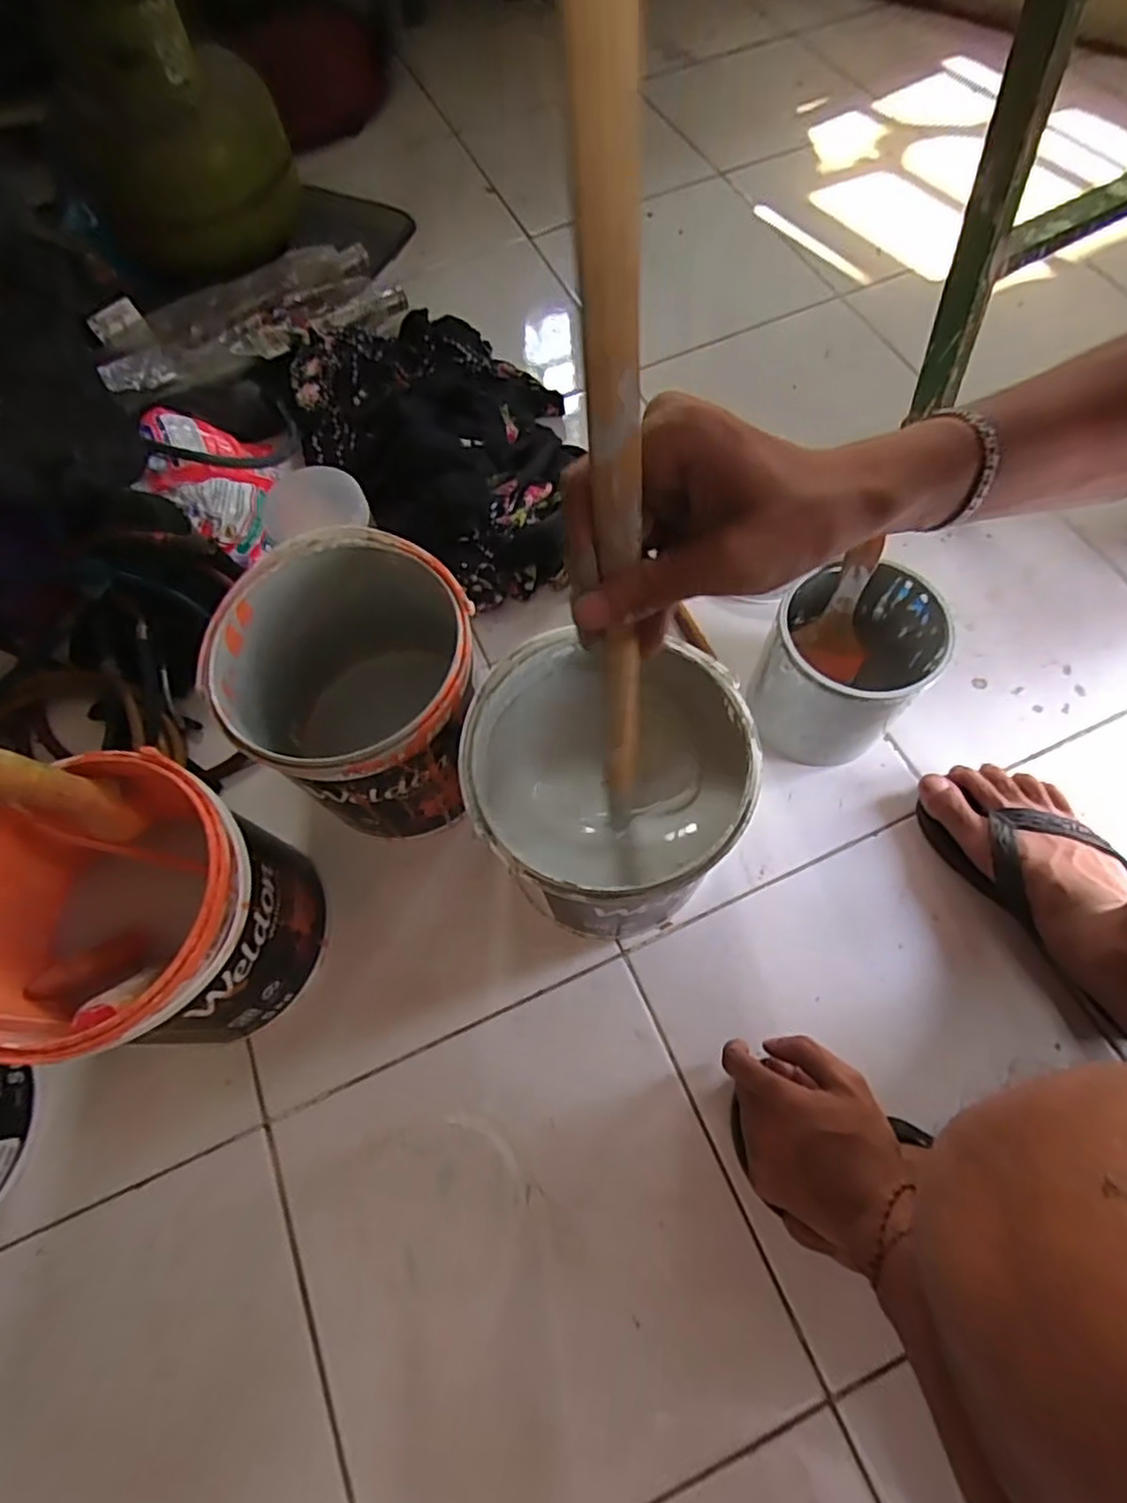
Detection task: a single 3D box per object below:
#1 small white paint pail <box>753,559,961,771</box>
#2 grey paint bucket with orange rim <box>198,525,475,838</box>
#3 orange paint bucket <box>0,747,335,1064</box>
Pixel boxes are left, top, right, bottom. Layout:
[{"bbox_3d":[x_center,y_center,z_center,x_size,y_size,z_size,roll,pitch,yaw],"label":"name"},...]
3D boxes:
[{"bbox_3d":[0.236,-0.072,0.551,0.127,0.136,0.133,13,68,8],"label":"small white paint pail"},{"bbox_3d":[-0.155,-0.042,0.536,0.185,0.189,0.182,-1,67,3],"label":"grey paint bucket with orange rim"},{"bbox_3d":[-0.287,0.121,0.475,0.185,0.186,0.175,-1,67,3],"label":"orange paint bucket"}]

